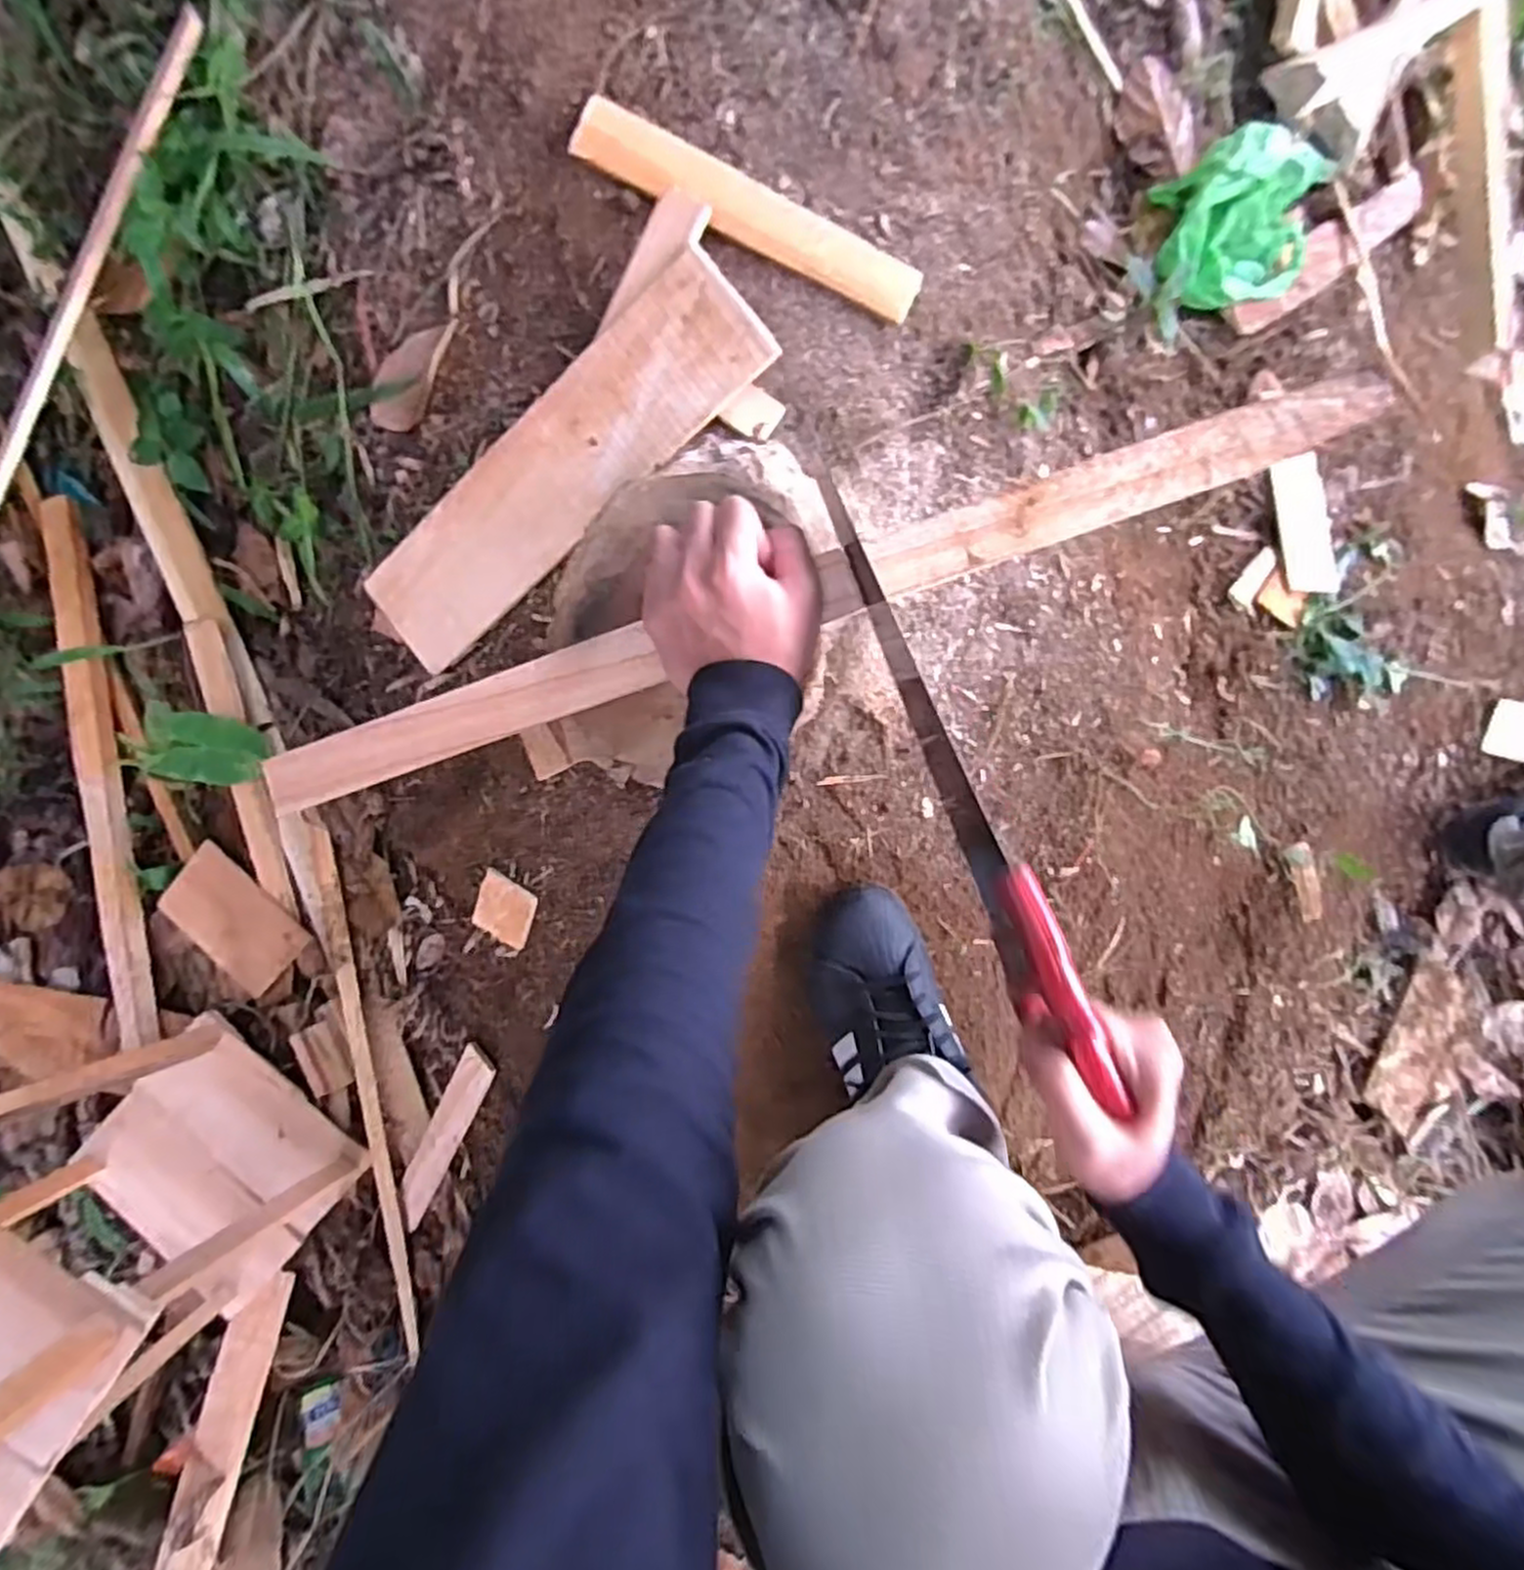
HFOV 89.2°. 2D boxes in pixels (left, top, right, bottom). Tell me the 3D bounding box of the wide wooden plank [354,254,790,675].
[{"bbox_3d":[-0.170,-0.255,0.636,0.391,0.010,0.108,-37,91,15],"label":"wide wooden plank"}]

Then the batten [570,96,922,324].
[{"bbox_3d":[-0.008,-0.451,0.609,0.284,0.017,0.045,24,91,-7],"label":"batten"}]

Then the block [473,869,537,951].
[{"bbox_3d":[-0.234,0.117,0.705,0.059,0.006,0.068,27,117,11],"label":"block"}]

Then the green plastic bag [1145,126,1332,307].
[{"bbox_3d":[0.447,-0.534,0.741,0.188,0.086,0.132,-14,87,5],"label":"green plastic bag"}]

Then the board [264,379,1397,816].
[{"bbox_3d":[0.012,-0.108,0.465,0.678,0.019,0.039,-18,87,6],"label":"board"}]

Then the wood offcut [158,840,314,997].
[{"bbox_3d":[-0.580,0.149,0.848,0.103,0.011,0.152,-44,96,9],"label":"wood offcut"}]

